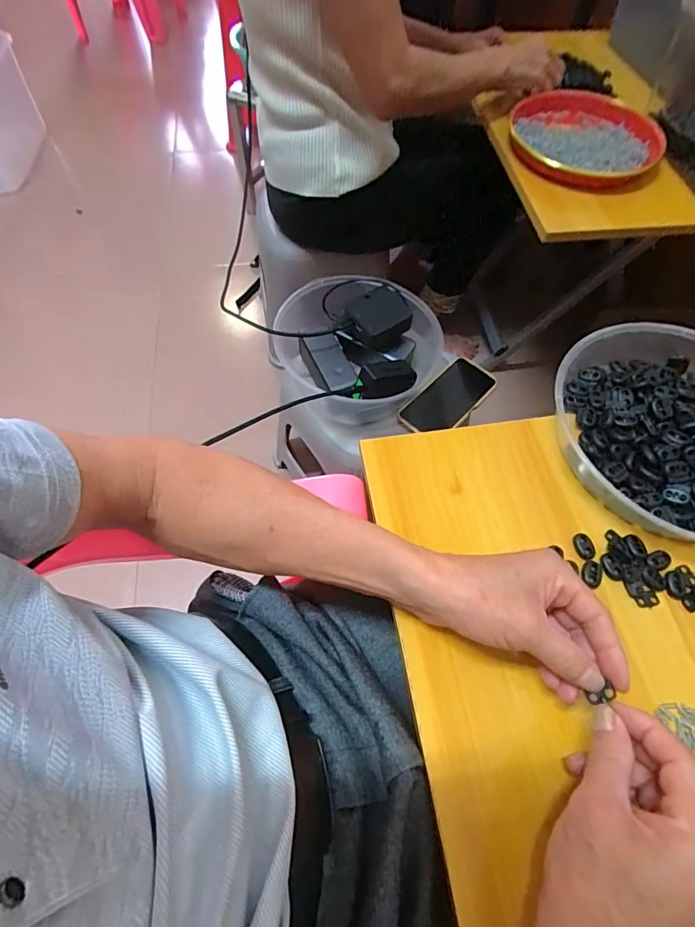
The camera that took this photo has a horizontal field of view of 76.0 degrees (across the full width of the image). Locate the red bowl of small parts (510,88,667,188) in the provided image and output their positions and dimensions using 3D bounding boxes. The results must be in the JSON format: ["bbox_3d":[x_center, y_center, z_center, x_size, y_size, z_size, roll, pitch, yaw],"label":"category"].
[{"bbox_3d":[0.359,-0.503,0.682,0.217,0.031,0.199,1,62,-1],"label":"red bowl of small parts"}]

